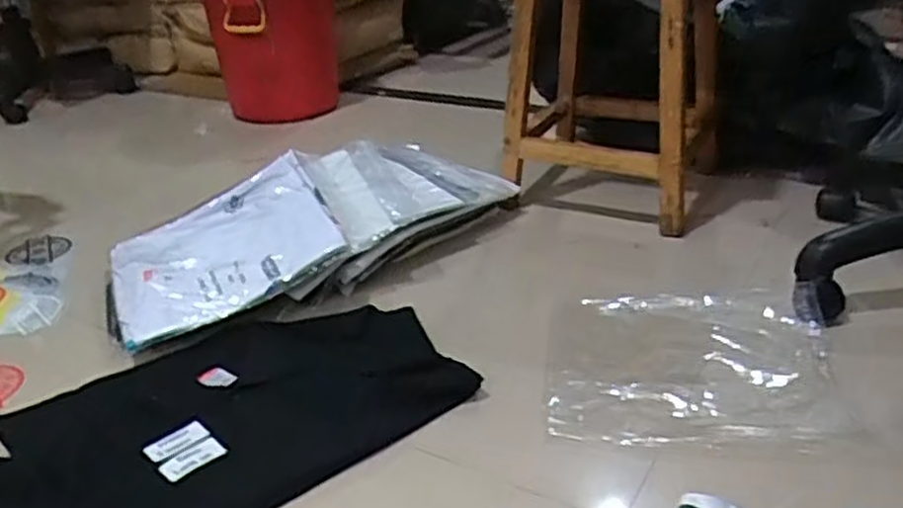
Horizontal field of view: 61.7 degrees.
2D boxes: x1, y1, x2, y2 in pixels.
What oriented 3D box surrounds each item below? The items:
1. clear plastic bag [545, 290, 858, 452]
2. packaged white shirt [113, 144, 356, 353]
[{"bbox_3d":[0.287,0.127,0.911,0.332,0.020,0.281,2,28,9],"label":"clear plastic bag"},{"bbox_3d":[-0.331,-0.018,1.105,0.314,0.034,0.297,-24,42,-12],"label":"packaged white shirt"}]

